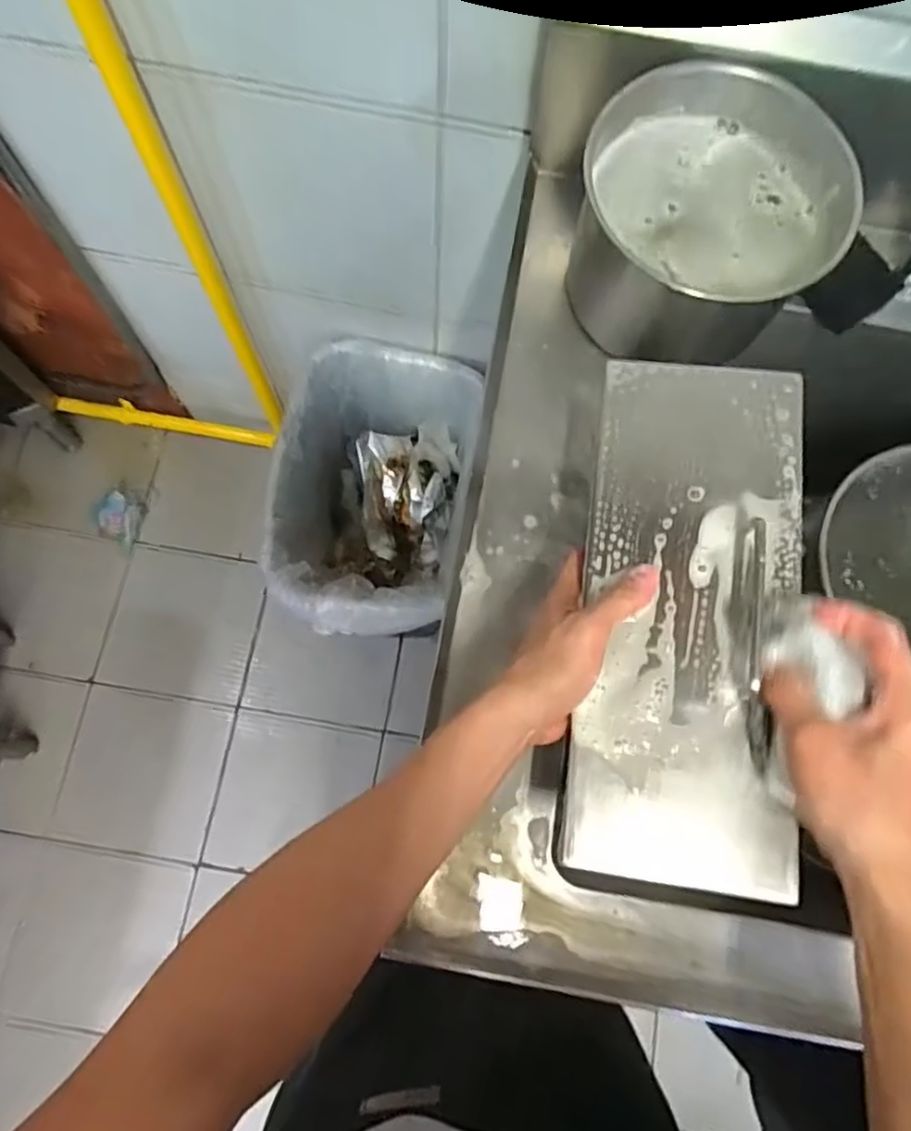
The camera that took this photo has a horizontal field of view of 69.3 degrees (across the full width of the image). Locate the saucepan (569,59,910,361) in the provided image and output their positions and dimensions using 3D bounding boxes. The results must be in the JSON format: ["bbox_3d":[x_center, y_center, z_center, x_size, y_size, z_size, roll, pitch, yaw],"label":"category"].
[{"bbox_3d":[0.195,-0.282,0.531,0.187,0.139,0.190,4,75,0],"label":"saucepan"}]

